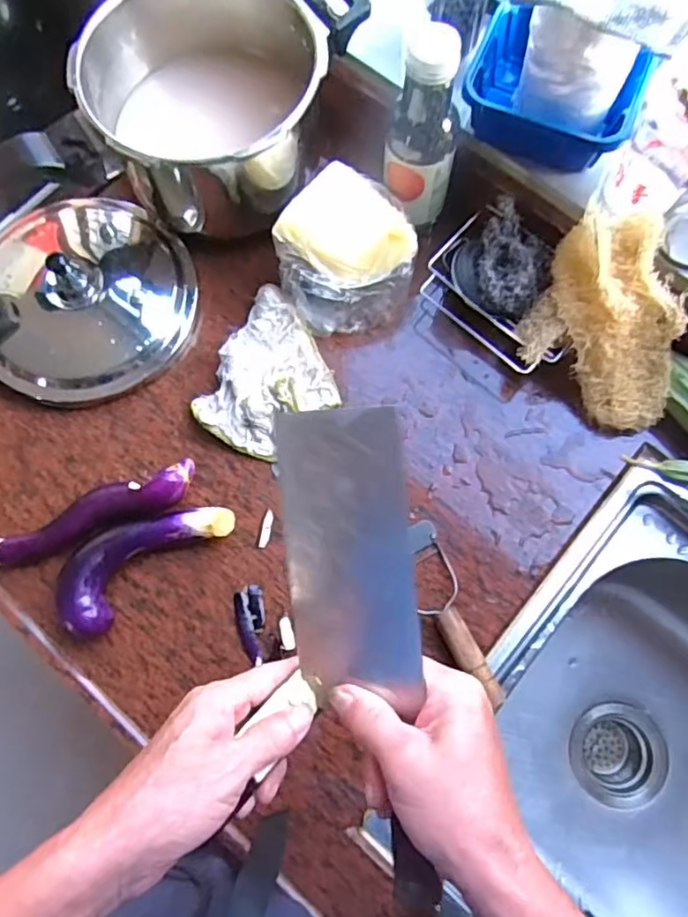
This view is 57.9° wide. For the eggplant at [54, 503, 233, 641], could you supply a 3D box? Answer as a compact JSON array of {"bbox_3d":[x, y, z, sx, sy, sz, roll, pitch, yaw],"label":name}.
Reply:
[{"bbox_3d":[-0.182,0.083,0.552,0.165,0.037,0.071,-37,78,-8],"label":"eggplant"}]

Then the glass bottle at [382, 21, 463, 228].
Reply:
[{"bbox_3d":[0.067,-0.277,0.536,0.060,0.166,0.048,9,76,4],"label":"glass bottle"}]

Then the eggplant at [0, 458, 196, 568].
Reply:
[{"bbox_3d":[-0.224,0.053,0.561,0.189,0.038,0.038,-20,76,-4],"label":"eggplant"}]

